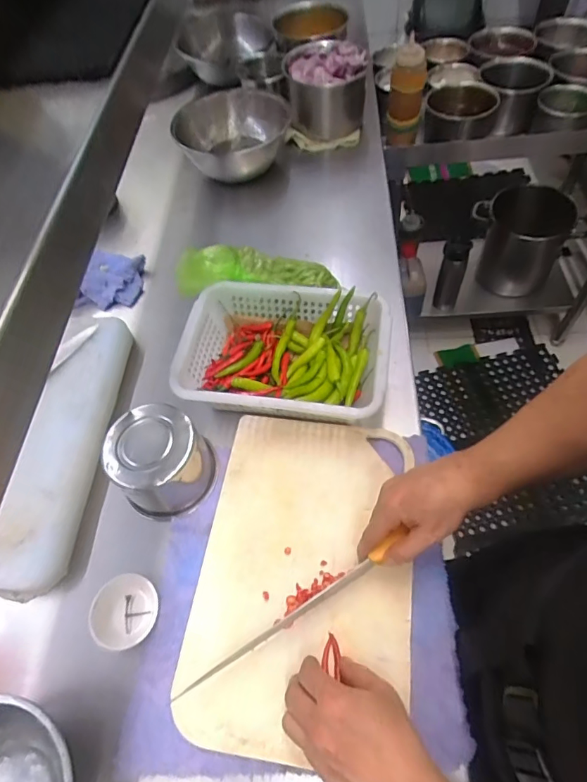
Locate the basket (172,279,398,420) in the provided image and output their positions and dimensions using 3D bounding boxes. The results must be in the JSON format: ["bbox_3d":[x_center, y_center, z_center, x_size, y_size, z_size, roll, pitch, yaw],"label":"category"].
[{"bbox_3d":[-0.010,-0.044,0.620,0.260,0.080,0.191,7,59,11],"label":"basket"}]

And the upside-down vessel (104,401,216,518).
[{"bbox_3d":[-0.158,0.081,0.549,0.109,0.083,0.108,-3,58,5],"label":"upside-down vessel"}]

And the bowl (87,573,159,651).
[{"bbox_3d":[-0.183,0.238,0.500,0.063,0.025,0.071,11,60,13],"label":"bowl"}]

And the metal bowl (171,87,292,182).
[{"bbox_3d":[-0.114,-0.484,0.890,0.193,0.123,0.193,-3,58,5],"label":"metal bowl"}]

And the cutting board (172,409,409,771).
[{"bbox_3d":[0.014,0.191,0.513,0.226,0.022,0.345,5,60,7],"label":"cutting board"}]

